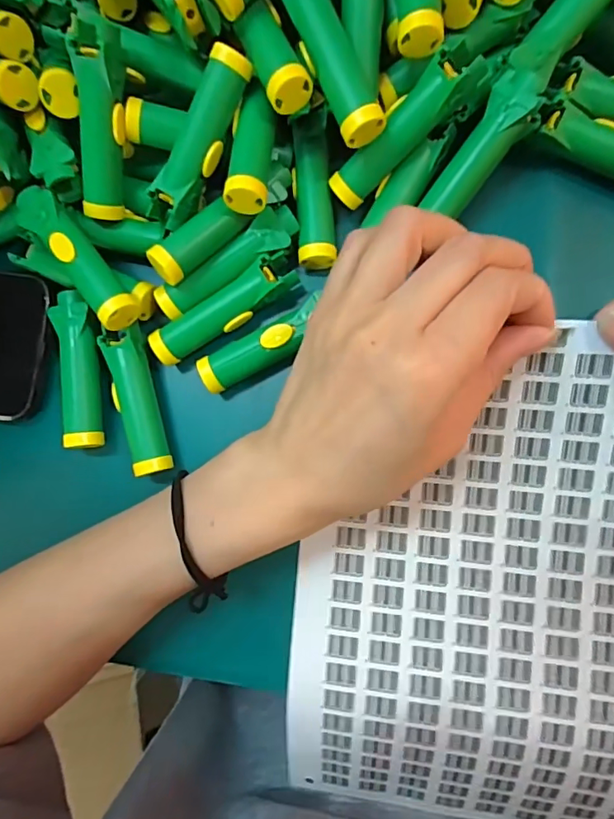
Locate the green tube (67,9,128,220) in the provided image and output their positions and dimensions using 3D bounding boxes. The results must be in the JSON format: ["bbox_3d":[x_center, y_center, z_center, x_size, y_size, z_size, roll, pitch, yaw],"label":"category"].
[{"bbox_3d":[-0.095,-0.131,0.231,0.019,0.017,0.079,16,121,8],"label":"green tube"}]

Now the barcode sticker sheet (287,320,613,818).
[{"bbox_3d":[0.098,0.091,0.230,0.202,0.061,0.228,5,85,7],"label":"barcode sticker sheet"}]

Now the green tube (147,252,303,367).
[{"bbox_3d":[-0.042,-0.050,0.246,0.080,0.014,0.019,-32,82,2],"label":"green tube"}]

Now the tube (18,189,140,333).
[{"bbox_3d":[-0.113,-0.073,0.239,0.021,0.020,0.079,-39,81,1],"label":"tube"}]

